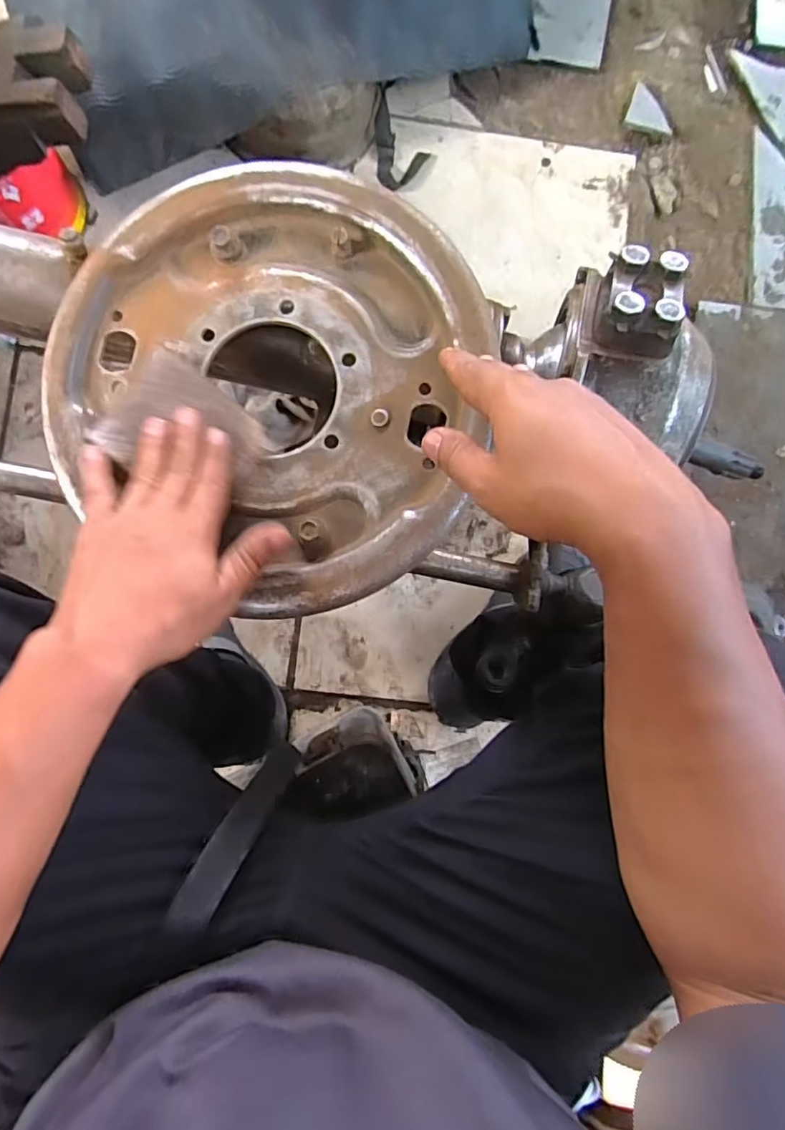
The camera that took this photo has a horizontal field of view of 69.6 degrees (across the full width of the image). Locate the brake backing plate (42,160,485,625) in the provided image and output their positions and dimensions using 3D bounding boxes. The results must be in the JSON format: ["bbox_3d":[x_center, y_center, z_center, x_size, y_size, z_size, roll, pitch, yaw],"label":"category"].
[{"bbox_3d":[-0.077,-0.127,0.375,0.295,0.048,0.255,38,88,-4],"label":"brake backing plate"}]

